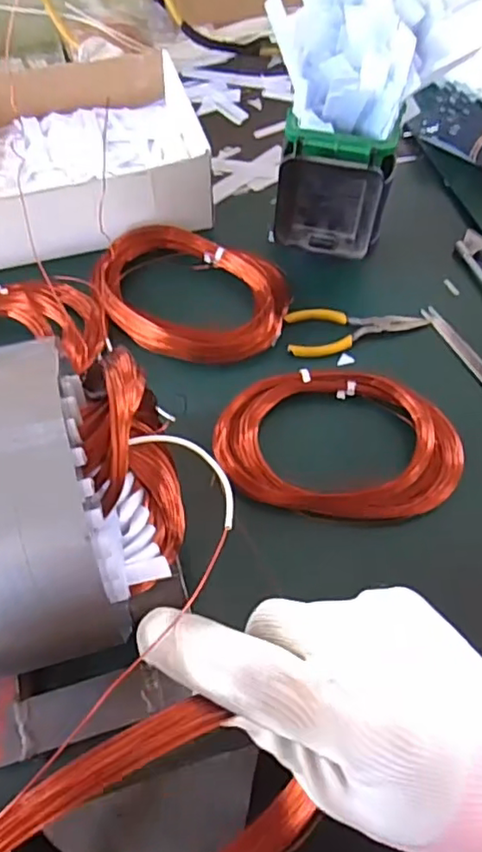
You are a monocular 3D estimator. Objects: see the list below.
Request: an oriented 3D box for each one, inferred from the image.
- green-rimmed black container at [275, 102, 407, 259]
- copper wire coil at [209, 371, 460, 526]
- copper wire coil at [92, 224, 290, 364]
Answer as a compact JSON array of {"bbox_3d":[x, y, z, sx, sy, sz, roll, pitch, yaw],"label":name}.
[{"bbox_3d":[0.076,-0.200,0.500,0.094,0.104,0.061,15,61,7],"label":"green-rimmed black container"},{"bbox_3d":[0.073,0.010,0.445,0.178,0.028,0.113,11,60,5],"label":"copper wire coil"},{"bbox_3d":[-0.044,-0.115,0.505,0.162,0.029,0.108,9,60,3],"label":"copper wire coil"}]

